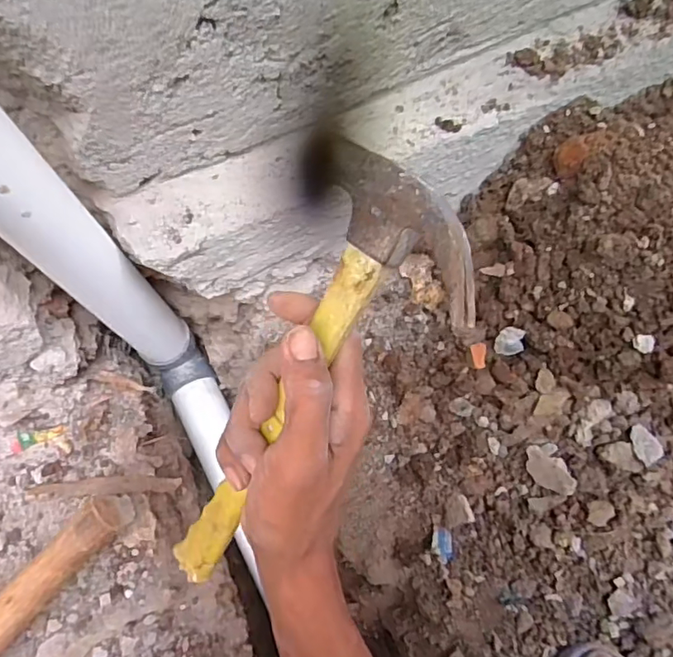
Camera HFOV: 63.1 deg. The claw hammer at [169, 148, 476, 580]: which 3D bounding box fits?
[{"bbox_3d":[-0.028,0.041,0.293,0.109,0.025,0.267,35,112,15],"label":"claw hammer"}]

